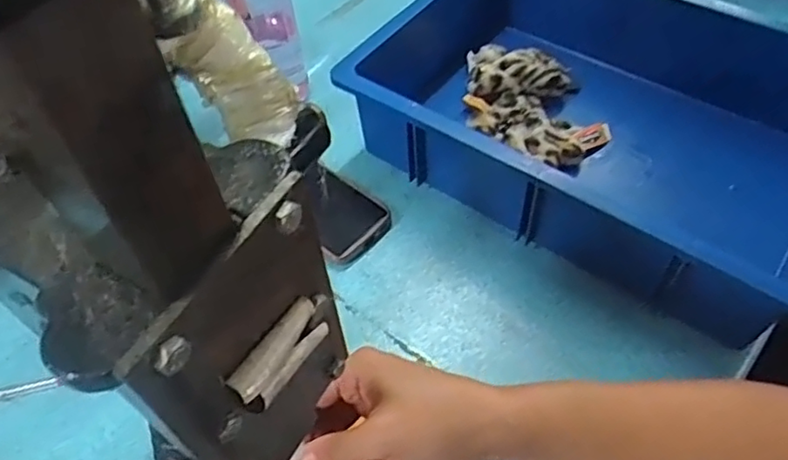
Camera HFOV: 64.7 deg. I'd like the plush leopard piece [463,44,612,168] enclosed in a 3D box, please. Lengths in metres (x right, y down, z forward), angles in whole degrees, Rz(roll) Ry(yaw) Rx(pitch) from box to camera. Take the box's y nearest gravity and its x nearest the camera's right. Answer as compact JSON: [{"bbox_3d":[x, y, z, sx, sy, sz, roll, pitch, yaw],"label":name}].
[{"bbox_3d":[0.141,-0.143,0.671,0.118,0.037,0.184,-14,54,-7],"label":"plush leopard piece"}]

